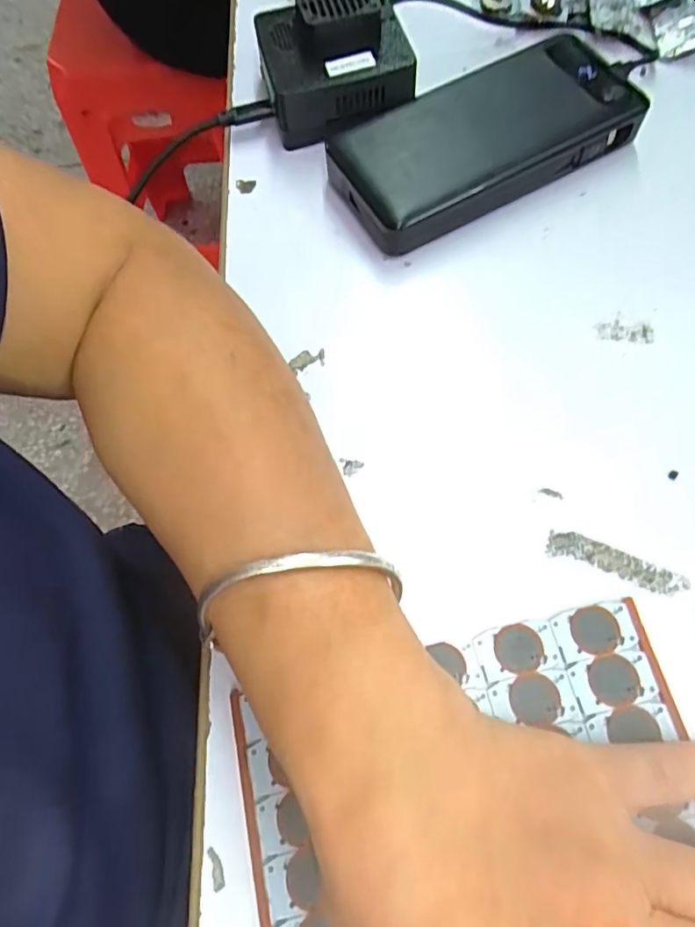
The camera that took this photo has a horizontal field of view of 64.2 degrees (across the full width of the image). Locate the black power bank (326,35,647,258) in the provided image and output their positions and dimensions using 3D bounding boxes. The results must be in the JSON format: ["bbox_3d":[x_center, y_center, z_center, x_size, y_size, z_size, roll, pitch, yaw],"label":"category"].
[{"bbox_3d":[0.072,-0.173,0.299,0.162,0.027,0.073,-29,69,-7],"label":"black power bank"}]

